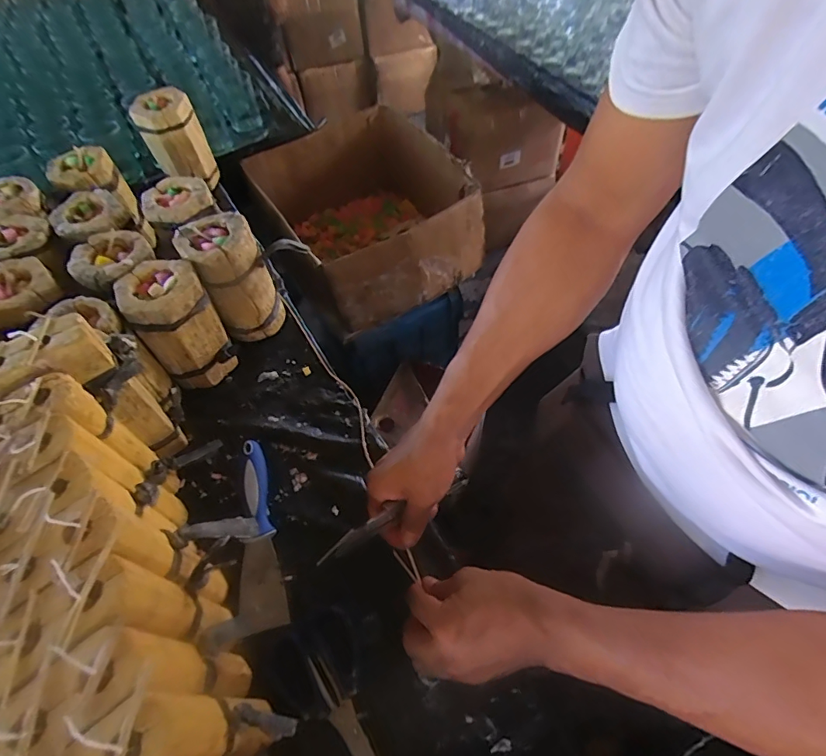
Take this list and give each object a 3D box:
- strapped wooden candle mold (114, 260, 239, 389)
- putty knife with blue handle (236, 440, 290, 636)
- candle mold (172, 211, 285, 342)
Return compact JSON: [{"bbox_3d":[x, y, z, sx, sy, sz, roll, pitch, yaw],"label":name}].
[{"bbox_3d":[-0.297,-0.065,0.599,0.090,0.156,0.094,-29,60,-17],"label":"strapped wooden candle mold"},{"bbox_3d":[-0.180,0.171,0.518,0.056,0.023,0.202,-15,57,-8],"label":"putty knife with blue handle"},{"bbox_3d":[-0.247,-0.132,0.642,0.085,0.165,0.085,-36,62,-21],"label":"candle mold"}]

